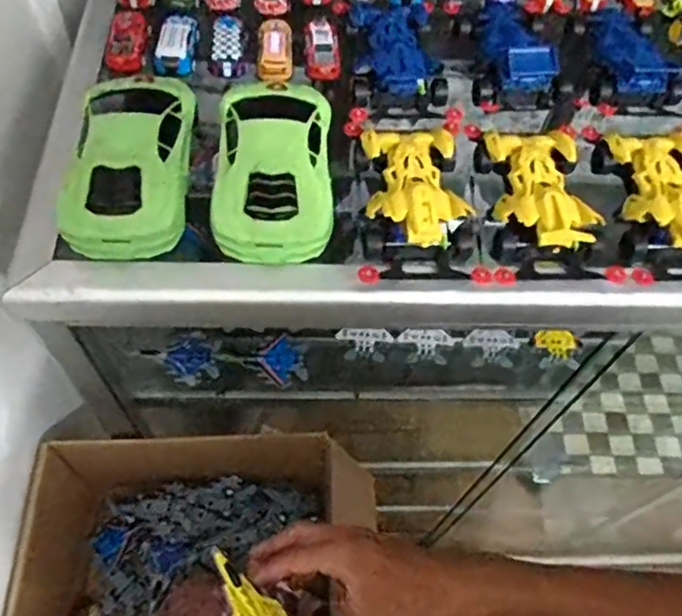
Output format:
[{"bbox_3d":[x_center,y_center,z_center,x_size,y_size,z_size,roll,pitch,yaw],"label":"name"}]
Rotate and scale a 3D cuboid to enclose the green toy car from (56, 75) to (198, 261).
[{"bbox_3d":[-0.143,-0.104,0.434,0.074,0.037,0.147,-2,58,-5],"label":"green toy car"}]

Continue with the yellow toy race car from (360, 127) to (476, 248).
[{"bbox_3d":[0.050,-0.086,0.435,0.066,0.031,0.102,2,58,-3],"label":"yellow toy race car"}]

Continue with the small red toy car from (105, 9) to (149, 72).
[{"bbox_3d":[-0.174,-0.218,0.508,0.028,0.016,0.062,1,57,-5],"label":"small red toy car"}]

